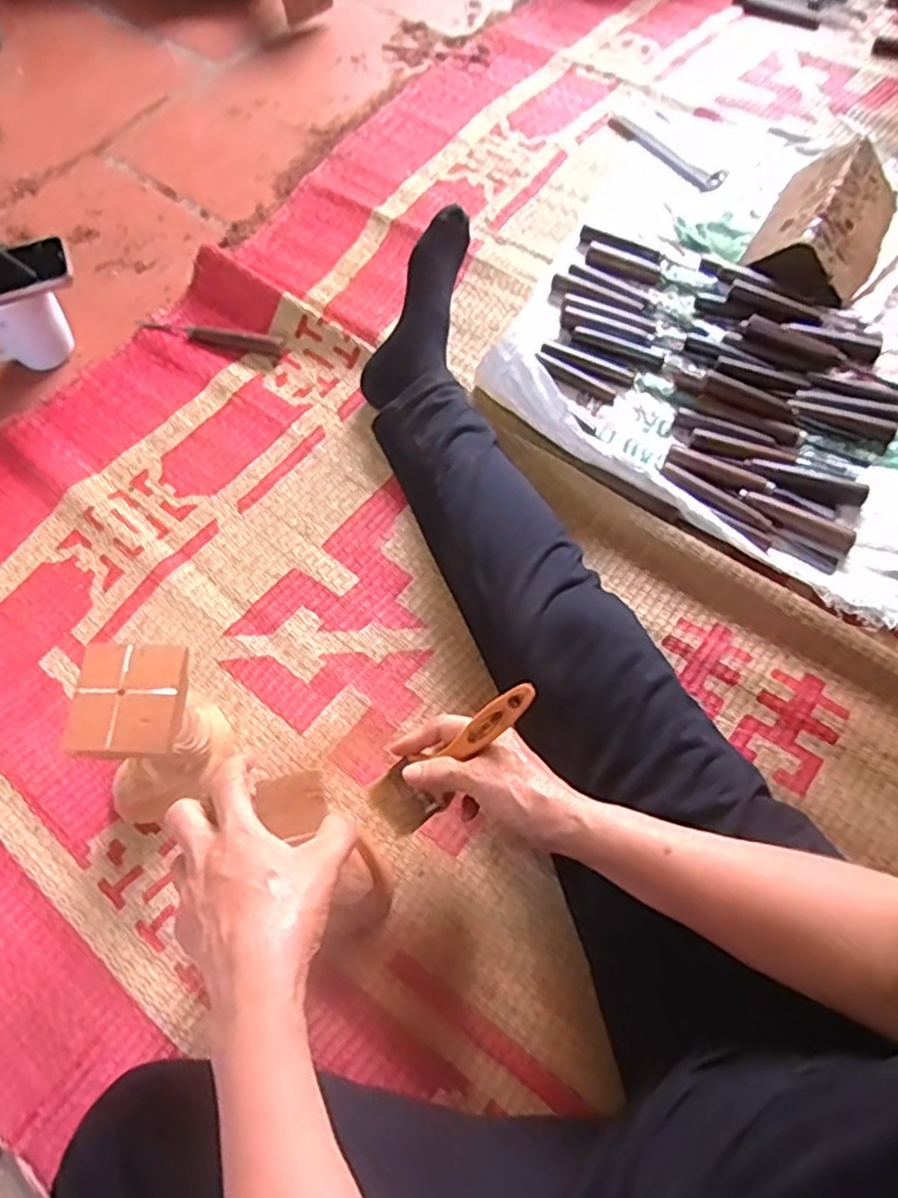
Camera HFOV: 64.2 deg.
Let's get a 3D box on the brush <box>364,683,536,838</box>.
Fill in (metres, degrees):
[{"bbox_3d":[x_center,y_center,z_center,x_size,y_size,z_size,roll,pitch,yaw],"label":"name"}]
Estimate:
[{"bbox_3d":[0.000,0.116,0.520,0.019,0.181,0.048,-6,56,-49],"label":"brush"}]

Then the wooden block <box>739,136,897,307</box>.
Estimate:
[{"bbox_3d":[0.454,-0.456,0.850,0.140,0.068,0.212,29,70,14],"label":"wooden block"}]

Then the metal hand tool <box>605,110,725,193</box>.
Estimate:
[{"bbox_3d":[0.288,-0.607,0.967,0.048,0.009,0.196,-36,70,-15],"label":"metal hand tool"}]

